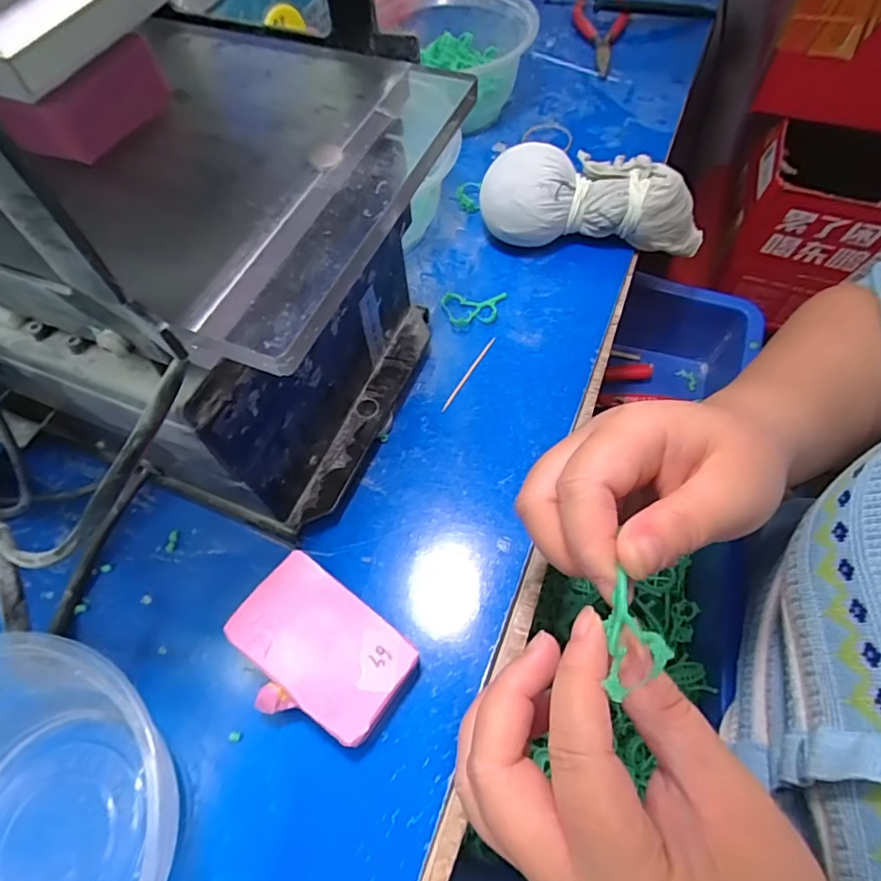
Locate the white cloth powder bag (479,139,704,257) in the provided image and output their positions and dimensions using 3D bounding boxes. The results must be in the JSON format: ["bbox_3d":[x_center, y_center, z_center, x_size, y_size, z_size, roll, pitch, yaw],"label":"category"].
[{"bbox_3d":[0.100,-0.155,0.344,0.146,0.049,0.057,-3,60,1],"label":"white cloth powder bag"}]

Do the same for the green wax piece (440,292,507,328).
[{"bbox_3d":[0.021,-0.082,0.334,0.040,0.005,0.026,-1,60,2],"label":"green wax piece"}]

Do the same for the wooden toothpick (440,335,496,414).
[{"bbox_3d":[0.017,-0.040,0.313,0.004,0.004,0.058,28,66,17],"label":"wooden toothpick"}]

